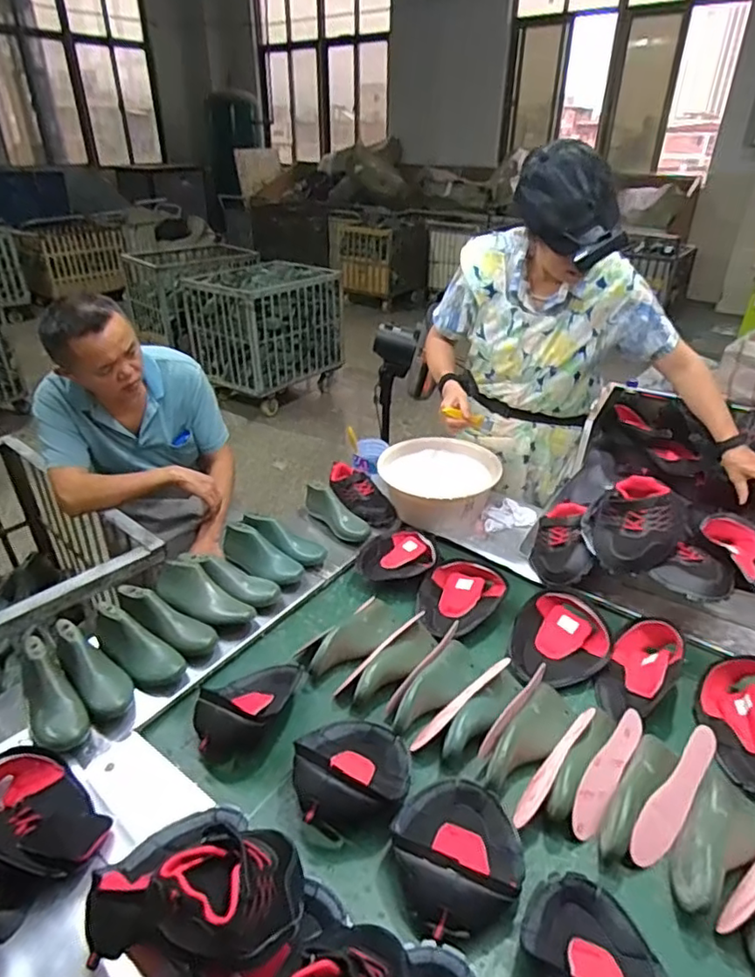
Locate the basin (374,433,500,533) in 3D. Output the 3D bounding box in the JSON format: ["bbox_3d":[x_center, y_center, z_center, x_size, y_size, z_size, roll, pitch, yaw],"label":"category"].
[{"bbox_3d":[0.158,-0.015,1.527,0.296,0.118,0.276,10,33,16],"label":"basin"}]

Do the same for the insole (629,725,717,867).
[{"bbox_3d":[0.429,0.441,0.849,0.222,0.064,0.011,-34,6,-27],"label":"insole"}]

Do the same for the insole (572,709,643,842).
[{"bbox_3d":[0.353,0.427,0.901,0.214,0.069,0.016,-33,7,-35],"label":"insole"}]

